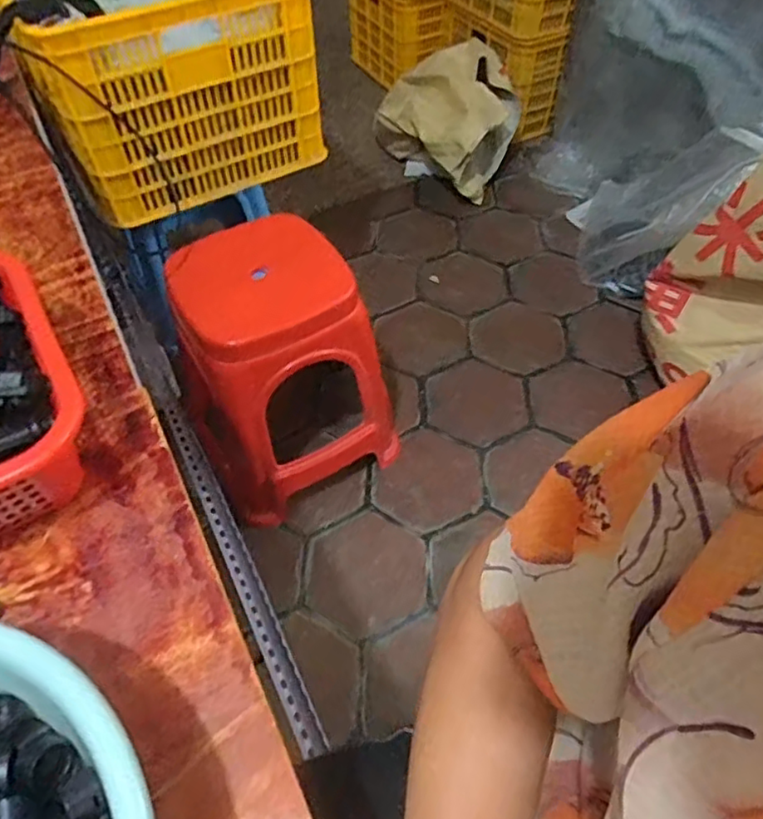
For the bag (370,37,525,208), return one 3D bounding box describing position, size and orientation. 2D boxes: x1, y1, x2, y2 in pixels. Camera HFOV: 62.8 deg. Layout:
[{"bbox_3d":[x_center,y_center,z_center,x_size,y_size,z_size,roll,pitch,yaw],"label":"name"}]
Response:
[{"bbox_3d":[0.162,-0.809,1.726,0.350,0.358,0.270,28,58,21],"label":"bag"}]

